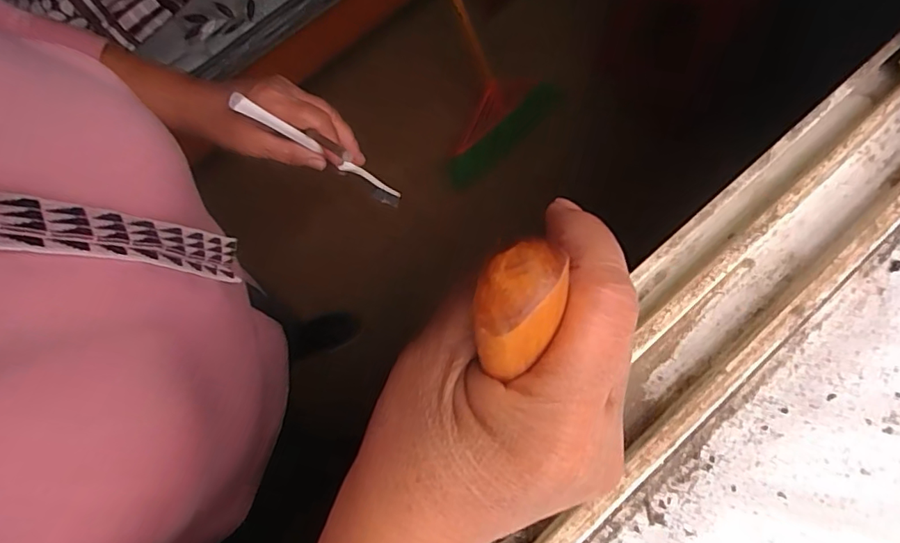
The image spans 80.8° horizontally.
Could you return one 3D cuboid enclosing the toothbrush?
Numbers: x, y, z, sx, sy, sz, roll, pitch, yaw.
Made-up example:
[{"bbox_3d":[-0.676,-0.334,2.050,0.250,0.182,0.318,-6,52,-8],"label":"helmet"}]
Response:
[{"bbox_3d":[-0.098,-0.091,0.434,0.016,0.183,0.016,-17,68,25],"label":"toothbrush"}]

